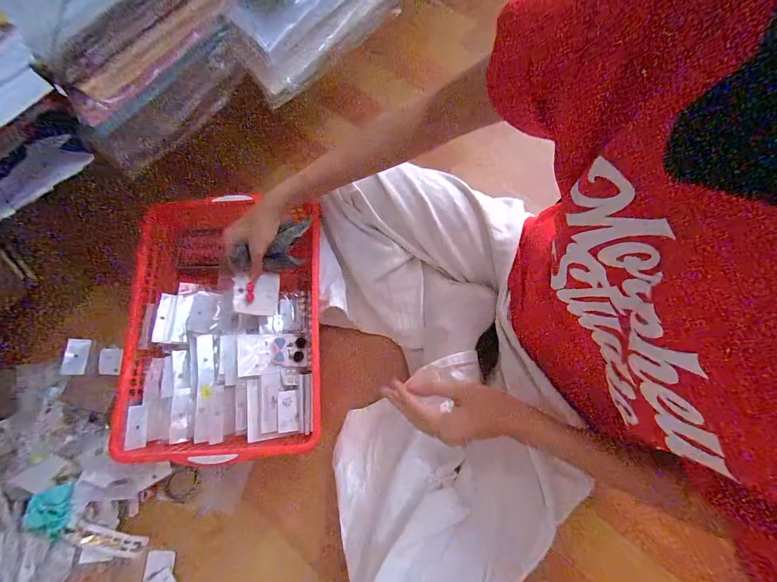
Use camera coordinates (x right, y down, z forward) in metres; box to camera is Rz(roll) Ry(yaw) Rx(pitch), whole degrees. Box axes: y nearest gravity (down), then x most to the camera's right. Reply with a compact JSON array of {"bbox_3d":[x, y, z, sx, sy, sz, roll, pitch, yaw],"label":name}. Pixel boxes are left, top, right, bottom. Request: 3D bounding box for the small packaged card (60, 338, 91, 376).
[{"bbox_3d":[-0.530,0.111,0.559,0.032,0.004,0.061,8,76,-29],"label":"small packaged card"}]

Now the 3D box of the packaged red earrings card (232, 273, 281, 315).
[{"bbox_3d":[-0.203,0.005,0.510,0.070,0.004,0.063,1,89,-44],"label":"packaged red earrings card"}]

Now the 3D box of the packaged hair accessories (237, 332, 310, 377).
[{"bbox_3d":[-0.186,0.099,0.539,0.107,0.025,0.065,-3,72,-22],"label":"packaged hair accessories"}]

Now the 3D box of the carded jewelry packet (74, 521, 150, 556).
[{"bbox_3d":[-0.411,0.369,0.489,0.097,0.004,0.027,28,75,-15],"label":"carded jewelry packet"}]

